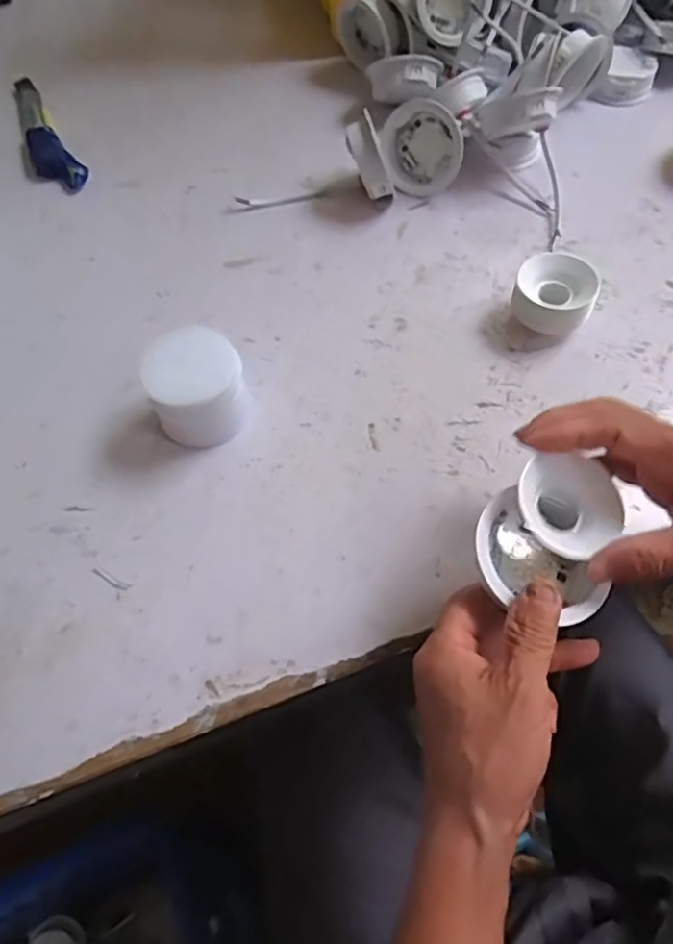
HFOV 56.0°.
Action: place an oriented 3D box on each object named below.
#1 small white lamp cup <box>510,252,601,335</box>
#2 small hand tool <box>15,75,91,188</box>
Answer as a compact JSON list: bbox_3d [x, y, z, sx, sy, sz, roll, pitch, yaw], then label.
[{"bbox_3d":[0.160,-0.126,0.468,0.055,0.041,0.056,-1,60,2],"label":"small white lamp cup"},{"bbox_3d":[-0.291,-0.334,0.619,0.040,0.015,0.192,-28,63,-12],"label":"small hand tool"}]

